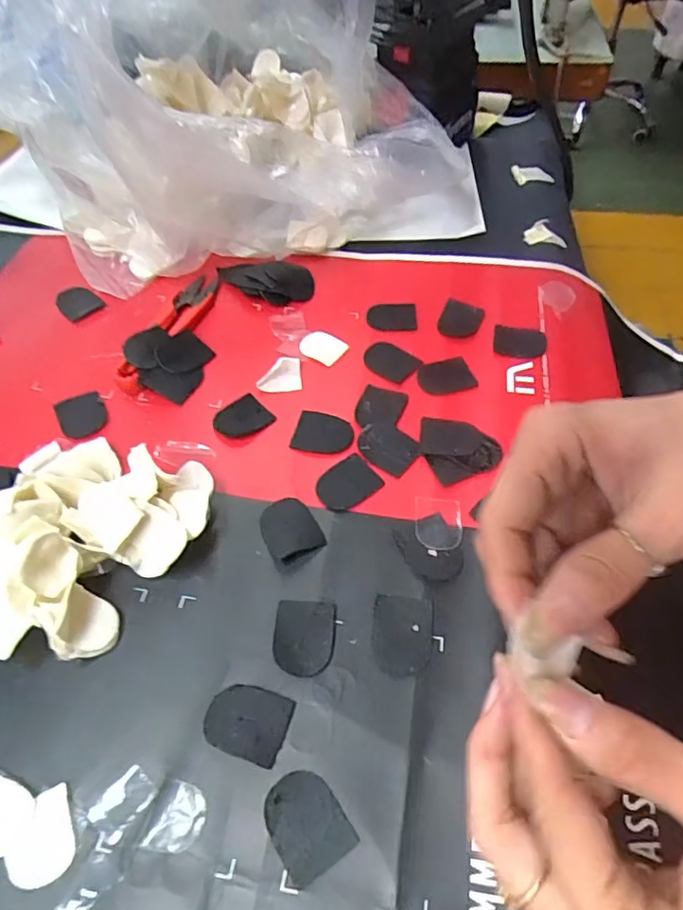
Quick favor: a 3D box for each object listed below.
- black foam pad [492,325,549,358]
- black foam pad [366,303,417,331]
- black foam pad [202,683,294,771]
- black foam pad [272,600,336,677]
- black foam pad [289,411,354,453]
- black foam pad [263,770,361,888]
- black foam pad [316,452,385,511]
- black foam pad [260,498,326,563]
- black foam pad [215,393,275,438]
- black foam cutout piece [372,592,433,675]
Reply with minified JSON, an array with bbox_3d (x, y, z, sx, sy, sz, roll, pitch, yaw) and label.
[{"bbox_3d":[0.116,-0.073,0.361,0.032,0.005,0.023,8,54,7],"label":"black foam pad"},{"bbox_3d":[0.035,-0.096,0.383,0.033,0.004,0.026,1,53,2],"label":"black foam pad"},{"bbox_3d":[-0.040,0.111,0.233,0.034,0.004,0.027,14,55,11],"label":"black foam pad"},{"bbox_3d":[-0.017,0.082,0.253,0.027,0.004,0.033,2,53,3],"label":"black foam pad"},{"bbox_3d":[-0.010,-0.014,0.323,0.034,0.004,0.026,12,55,10],"label":"black foam pad"},{"bbox_3d":[-0.014,0.138,0.212,0.027,0.004,0.033,-27,57,-18],"label":"black foam pad"},{"bbox_3d":[0.003,0.015,0.302,0.033,0.004,0.026,-32,59,-21],"label":"black foam pad"},{"bbox_3d":[-0.027,0.037,0.287,0.027,0.004,0.034,-24,57,-16],"label":"black foam pad"},{"bbox_3d":[-0.060,-0.022,0.331,0.032,0.004,0.026,-34,60,-22],"label":"black foam pad"},{"bbox_3d":[0.028,0.081,0.253,0.027,0.004,0.035,4,54,4],"label":"black foam cutout piece"}]

